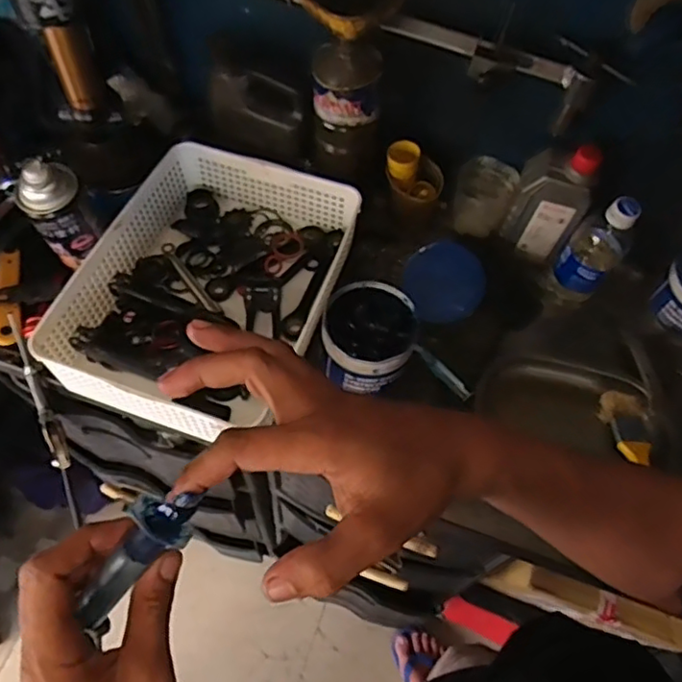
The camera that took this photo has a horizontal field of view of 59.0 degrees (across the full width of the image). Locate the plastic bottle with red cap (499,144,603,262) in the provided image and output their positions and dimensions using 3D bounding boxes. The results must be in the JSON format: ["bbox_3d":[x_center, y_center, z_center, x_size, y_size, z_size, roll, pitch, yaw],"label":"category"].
[{"bbox_3d":[0.240,-0.161,0.710,0.088,0.148,0.044,28,62,12],"label":"plastic bottle with red cap"}]

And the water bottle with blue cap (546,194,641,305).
[{"bbox_3d":[0.300,-0.112,0.707,0.059,0.156,0.058,2,60,-3],"label":"water bottle with blue cap"}]

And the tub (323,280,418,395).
[{"bbox_3d":[0.029,-0.001,0.662,0.097,0.080,0.103,2,60,-3],"label":"tub"}]

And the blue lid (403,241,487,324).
[{"bbox_3d":[0.127,-0.072,0.737,0.093,0.007,0.094,0,89,3],"label":"blue lid"}]

